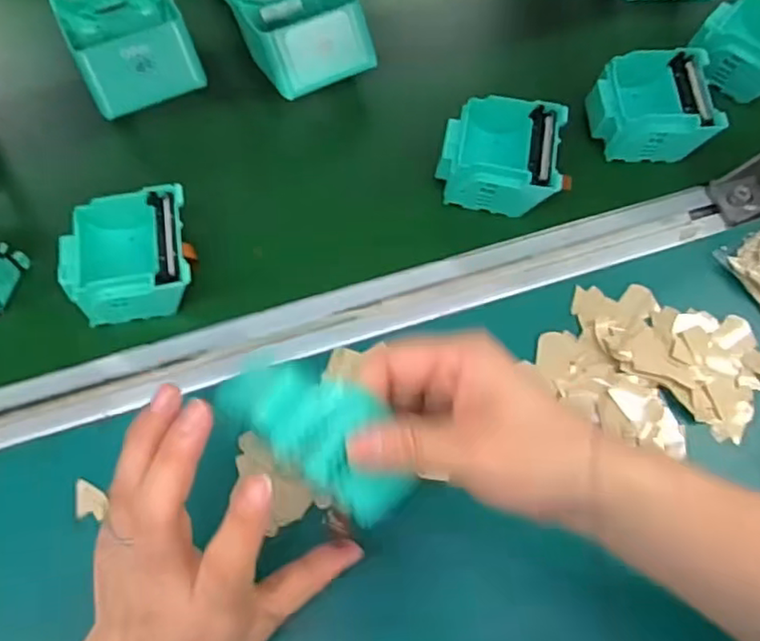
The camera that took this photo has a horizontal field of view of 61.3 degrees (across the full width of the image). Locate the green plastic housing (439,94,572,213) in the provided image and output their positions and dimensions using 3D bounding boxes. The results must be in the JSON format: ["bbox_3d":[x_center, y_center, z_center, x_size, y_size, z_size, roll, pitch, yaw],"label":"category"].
[{"bbox_3d":[0.085,-0.114,0.455,0.081,0.045,0.075,8,68,1],"label":"green plastic housing"}]

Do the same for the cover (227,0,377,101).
[{"bbox_3d":[-0.080,-0.253,0.497,0.090,0.048,0.193,-24,71,-11],"label":"cover"}]

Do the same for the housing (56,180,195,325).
[{"bbox_3d":[-0.159,-0.039,0.410,0.077,0.040,0.077,-10,69,-6],"label":"housing"}]

